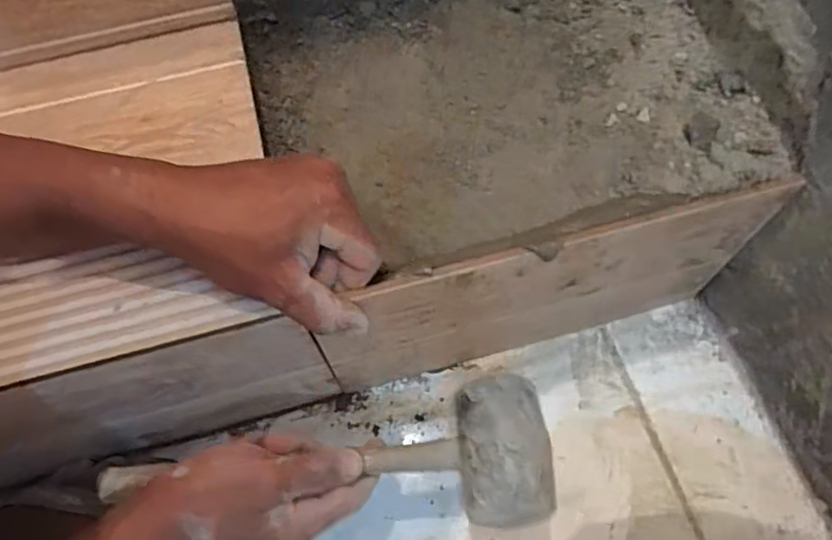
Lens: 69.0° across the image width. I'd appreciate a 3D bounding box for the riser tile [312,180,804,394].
[{"bbox_3d":[0.091,0.025,0.449,0.315,0.187,0.007,-14,64,-4],"label":"riser tile"}]

